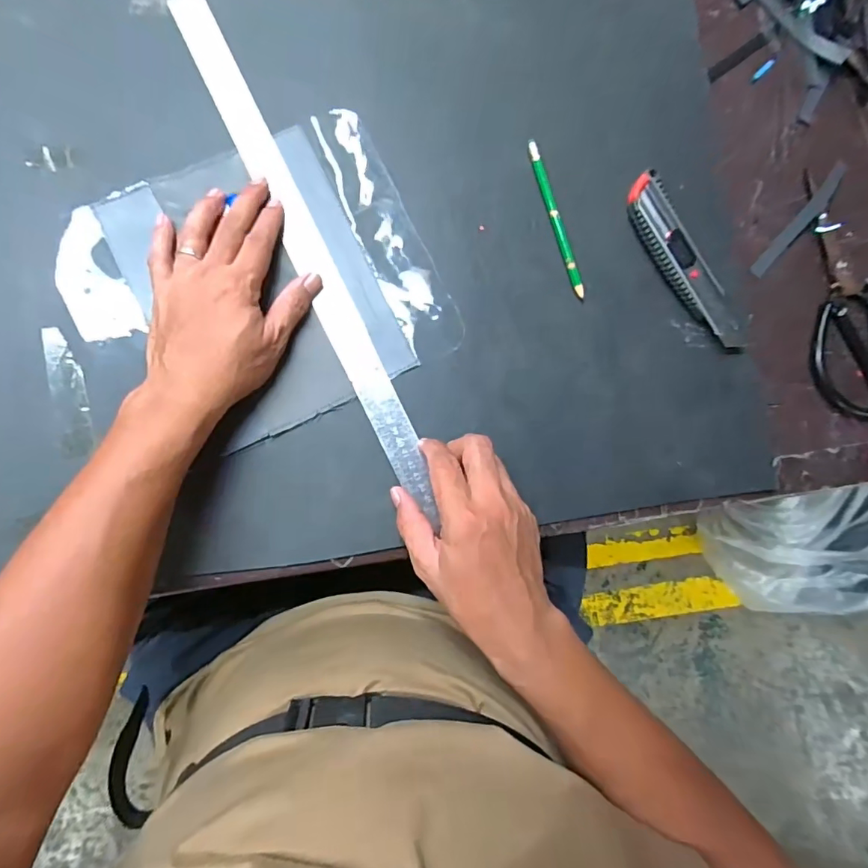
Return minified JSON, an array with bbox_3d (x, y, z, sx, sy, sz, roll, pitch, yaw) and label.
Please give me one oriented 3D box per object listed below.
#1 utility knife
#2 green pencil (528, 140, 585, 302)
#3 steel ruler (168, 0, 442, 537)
[{"bbox_3d":[0.212,-0.141,0.405,0.038,0.013,0.164,-32,90,-6],"label":"utility knife"},{"bbox_3d":[0.102,-0.178,0.402,0.008,0.004,0.136,-17,88,-6],"label":"green pencil"},{"bbox_3d":[-0.100,-0.146,0.384,0.031,0.006,0.447,-25,88,-9],"label":"steel ruler"}]

